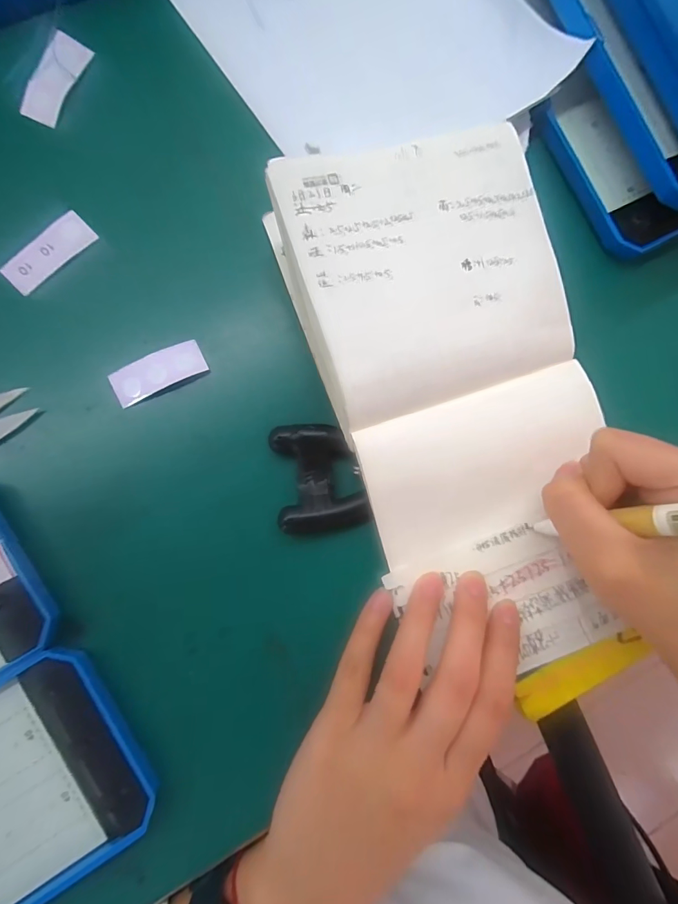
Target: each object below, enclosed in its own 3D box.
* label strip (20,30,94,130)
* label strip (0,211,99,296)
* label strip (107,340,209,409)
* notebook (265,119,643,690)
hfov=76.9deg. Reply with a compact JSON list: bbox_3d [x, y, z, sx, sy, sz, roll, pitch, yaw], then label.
[{"bbox_3d":[-0.143,-0.188,0.216,0.017,0.004,0.046,23,88,-21],"label":"label strip"},{"bbox_3d":[-0.143,-0.098,0.210,0.045,0.004,0.016,-45,106,-8],"label":"label strip"},{"bbox_3d":[-0.088,-0.039,0.209,0.044,0.010,0.017,-28,87,-6],"label":"label strip"},{"bbox_3d":[0.063,-0.021,0.198,0.128,0.025,0.243,-20,98,-13],"label":"notebook"}]

